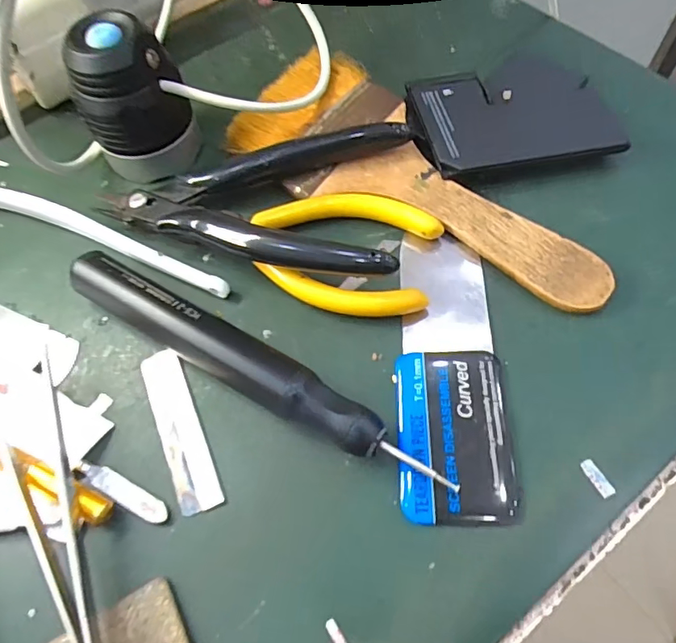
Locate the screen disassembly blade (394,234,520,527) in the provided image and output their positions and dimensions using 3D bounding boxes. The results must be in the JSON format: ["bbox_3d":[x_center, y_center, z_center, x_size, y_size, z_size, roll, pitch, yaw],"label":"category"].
[{"bbox_3d":[0.038,0.013,0.175,0.035,0.004,0.102,0,62,3],"label":"screen disassembly blade"}]

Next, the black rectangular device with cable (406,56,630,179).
[{"bbox_3d":[0.072,-0.092,0.221,0.082,0.005,0.067,-10,62,-2],"label":"black rectangular device with cable"}]

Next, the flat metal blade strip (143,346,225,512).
[{"bbox_3d":[-0.052,0.034,0.169,0.013,0.004,0.056,-22,63,-9],"label":"flat metal blade strip"}]

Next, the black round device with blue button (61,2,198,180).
[{"bbox_3d":[-0.079,-0.087,0.203,0.039,0.048,0.036,-28,64,-12],"label":"black round device with blue button"}]

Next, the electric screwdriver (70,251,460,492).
[{"bbox_3d":[-0.031,0.014,0.171,0.142,0.016,0.015,29,67,17],"label":"electric screwdriver"}]

